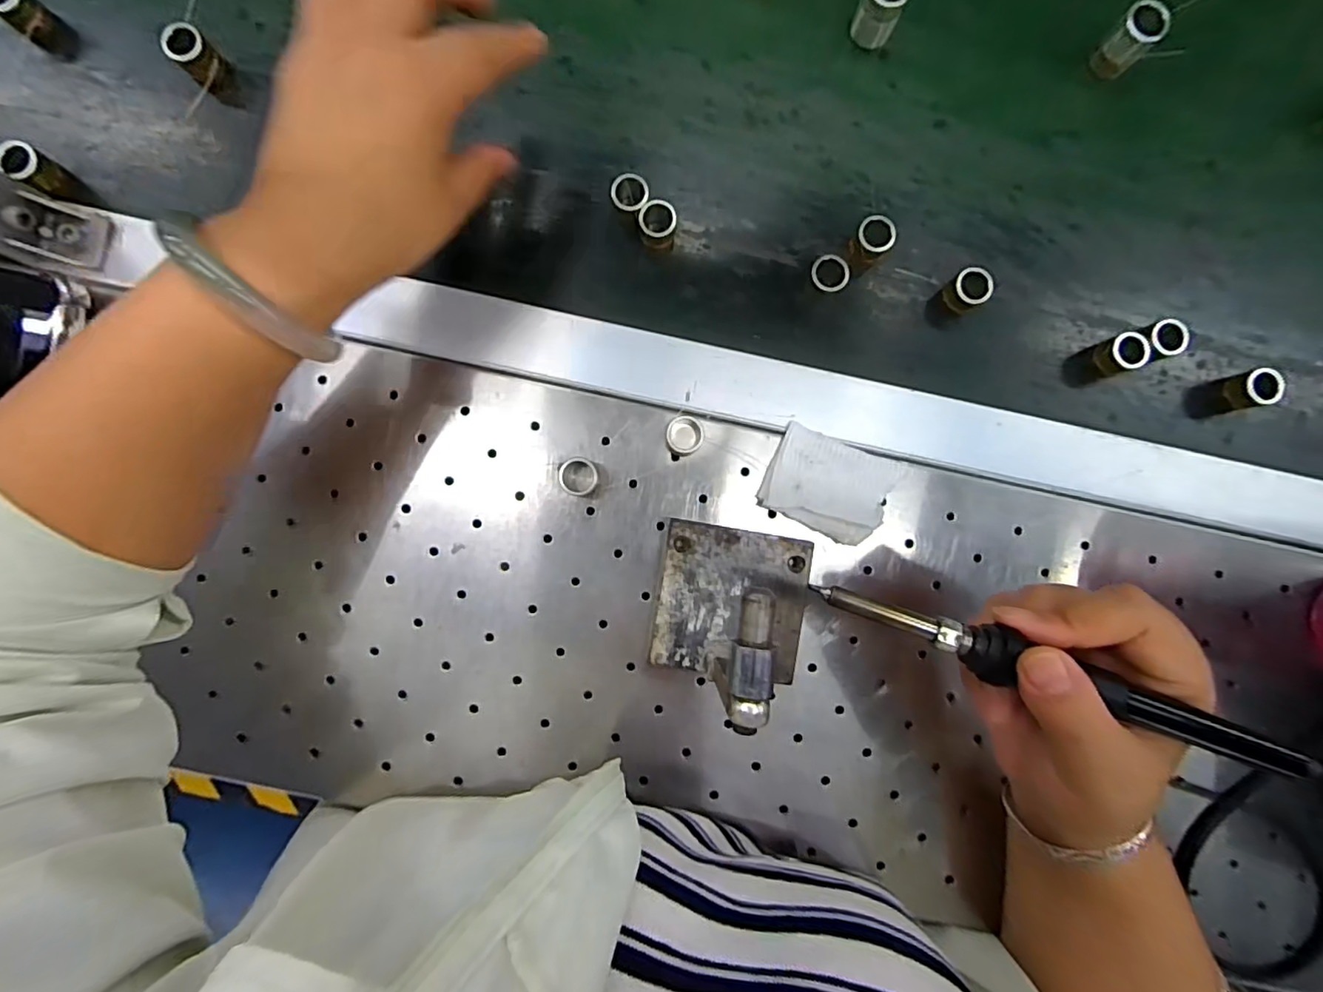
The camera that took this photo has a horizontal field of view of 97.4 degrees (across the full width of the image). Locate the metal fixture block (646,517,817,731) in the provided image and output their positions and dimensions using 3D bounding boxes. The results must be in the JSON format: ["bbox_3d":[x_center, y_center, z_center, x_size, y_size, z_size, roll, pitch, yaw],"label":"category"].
[{"bbox_3d":[0.039,0.055,0.275,0.076,0.100,0.075,9,88,-2],"label":"metal fixture block"}]

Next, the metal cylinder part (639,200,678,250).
[{"bbox_3d":[-0.003,-0.150,0.324,0.020,0.023,0.018,-11,89,-3],"label":"metal cylinder part"}]

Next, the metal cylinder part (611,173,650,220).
[{"bbox_3d":[-0.018,-0.164,0.324,0.020,0.021,0.020,0,88,-3],"label":"metal cylinder part"}]

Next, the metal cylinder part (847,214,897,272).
[{"bbox_3d":[0.117,-0.142,0.327,0.019,0.023,0.019,0,88,-3],"label":"metal cylinder part"}]

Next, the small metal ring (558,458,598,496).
[{"bbox_3d":[-0.044,-0.010,0.314,0.019,0.019,0.020,0,88,-3],"label":"small metal ring"}]

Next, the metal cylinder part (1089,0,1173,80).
[{"bbox_3d":[0.267,-0.261,0.334,0.026,0.033,0.023,-44,90,-3],"label":"metal cylinder part"}]

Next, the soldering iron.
[{"bbox_3d":[0.142,0.065,0.215,0.170,0.018,0.016,20,87,7],"label":"soldering iron"}]

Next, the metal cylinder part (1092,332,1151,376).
[{"bbox_3d":[0.258,-0.079,0.330,0.022,0.021,0.020,0,88,-3],"label":"metal cylinder part"}]

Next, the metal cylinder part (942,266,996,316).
[{"bbox_3d":[0.171,-0.114,0.328,0.023,0.023,0.021,0,88,-3],"label":"metal cylinder part"}]

